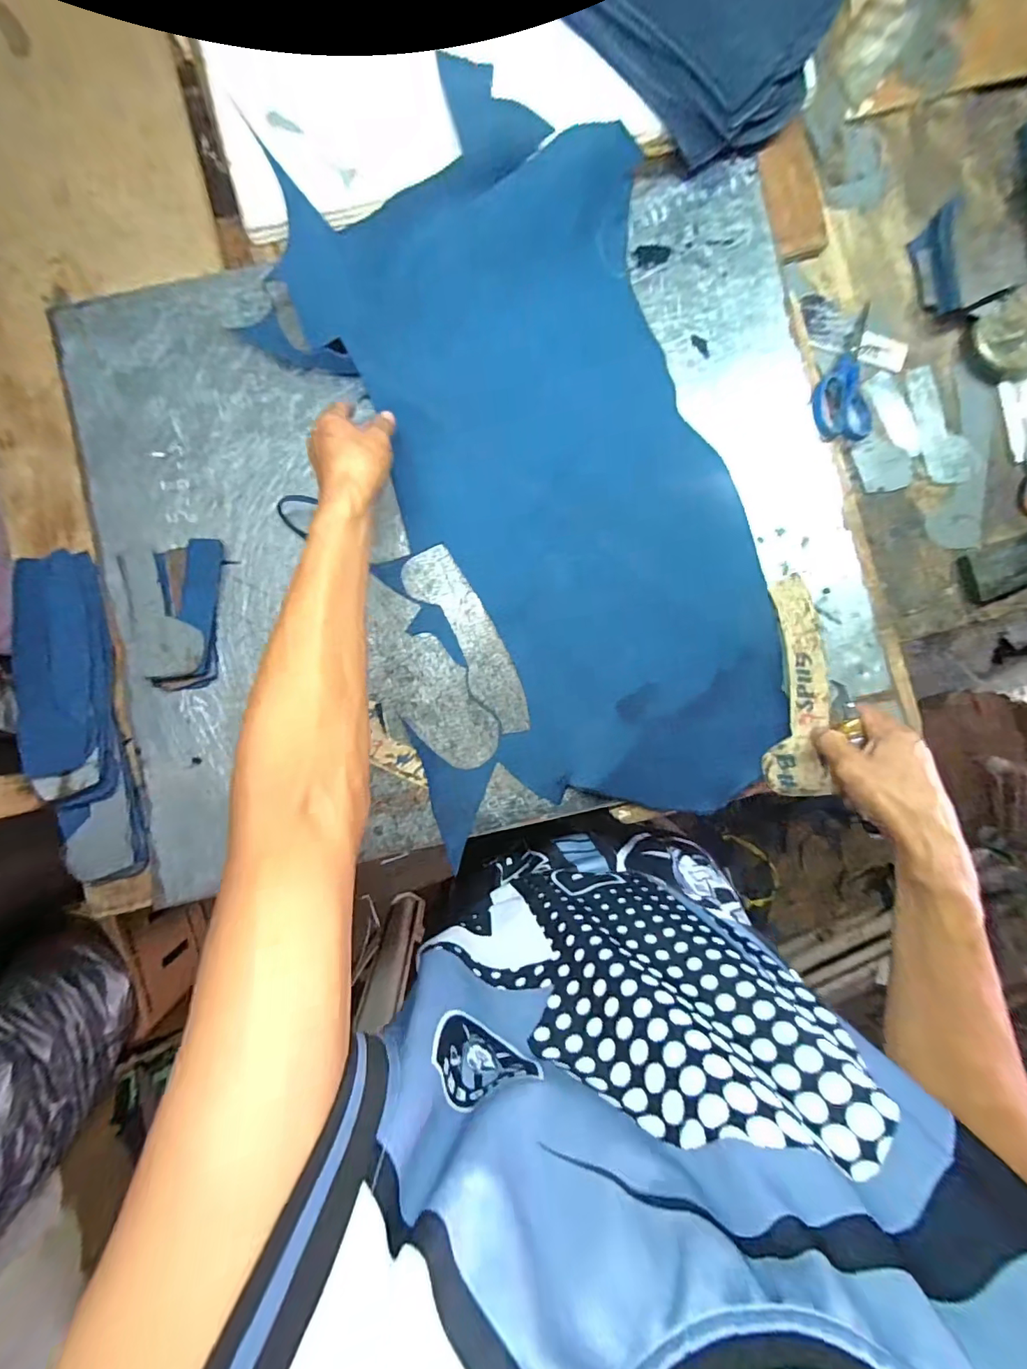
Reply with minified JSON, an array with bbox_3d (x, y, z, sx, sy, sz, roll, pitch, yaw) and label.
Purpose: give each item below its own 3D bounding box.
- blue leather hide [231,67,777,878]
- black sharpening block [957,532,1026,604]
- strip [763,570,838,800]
[{"bbox_3d":[0.027,-0.176,0.492,0.372,0.039,0.650,-21,90,0],"label":"blue leather hide"},{"bbox_3d":[0.554,-0.137,0.525,0.172,0.023,0.054,-21,89,-1],"label":"black sharpening block"},{"bbox_3d":[0.267,0.001,0.472,0.055,0.007,0.203,-6,80,40],"label":"strip"}]

